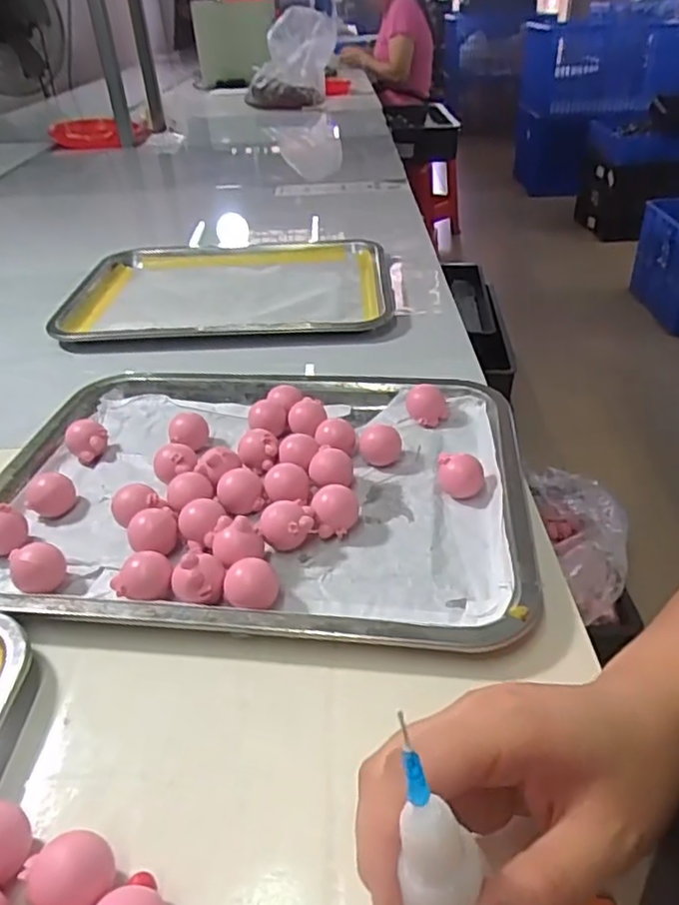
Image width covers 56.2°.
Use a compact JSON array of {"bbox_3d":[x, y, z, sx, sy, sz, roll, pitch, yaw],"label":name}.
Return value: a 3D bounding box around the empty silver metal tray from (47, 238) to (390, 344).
[{"bbox_3d":[-0.129,-0.195,0.739,0.358,0.021,0.281,4,37,-2],"label":"empty silver metal tray"}]

